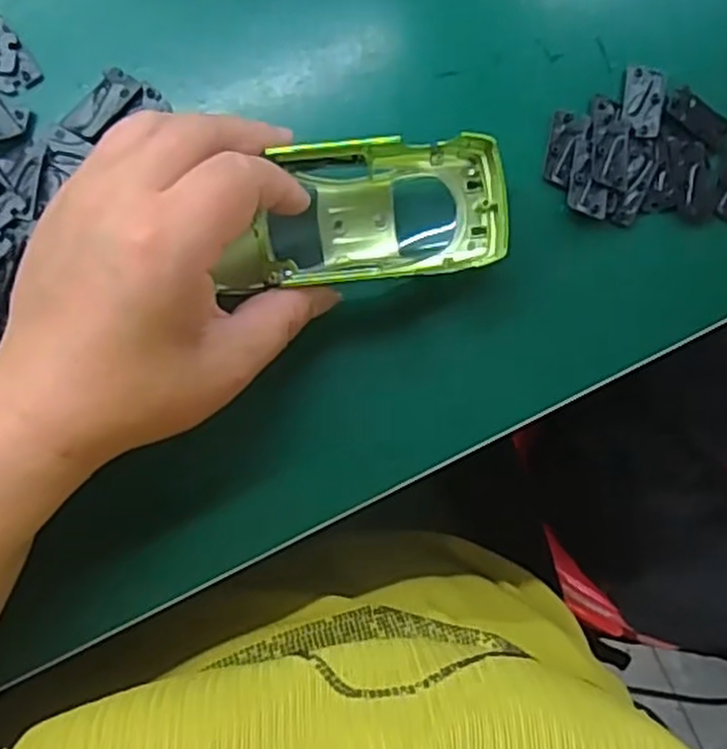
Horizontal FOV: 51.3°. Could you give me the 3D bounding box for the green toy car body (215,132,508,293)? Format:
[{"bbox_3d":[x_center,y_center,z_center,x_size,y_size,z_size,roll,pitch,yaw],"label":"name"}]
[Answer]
[{"bbox_3d":[-0.001,-0.064,0.310,0.112,0.035,0.053,-9,87,-8],"label":"green toy car body"}]

